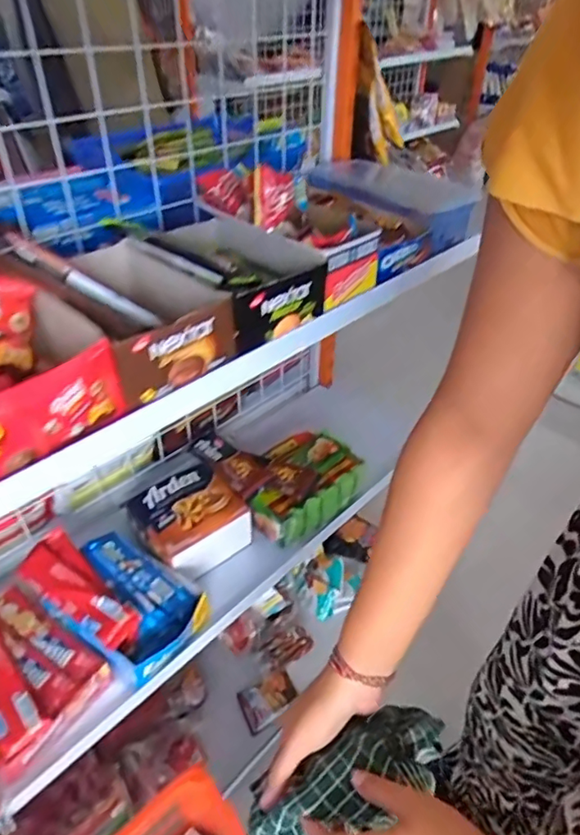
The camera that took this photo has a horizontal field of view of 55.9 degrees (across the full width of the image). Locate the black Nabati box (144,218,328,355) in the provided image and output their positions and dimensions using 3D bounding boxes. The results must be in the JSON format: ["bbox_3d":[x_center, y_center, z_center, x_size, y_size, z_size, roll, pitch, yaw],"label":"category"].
[{"bbox_3d":[-0.068,-0.159,0.597,0.182,0.077,0.131,31,48,32],"label":"black Nabati box"}]

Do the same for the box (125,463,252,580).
[{"bbox_3d":[-0.152,0.160,0.839,0.143,0.088,0.132,-24,45,-27],"label":"box"}]

